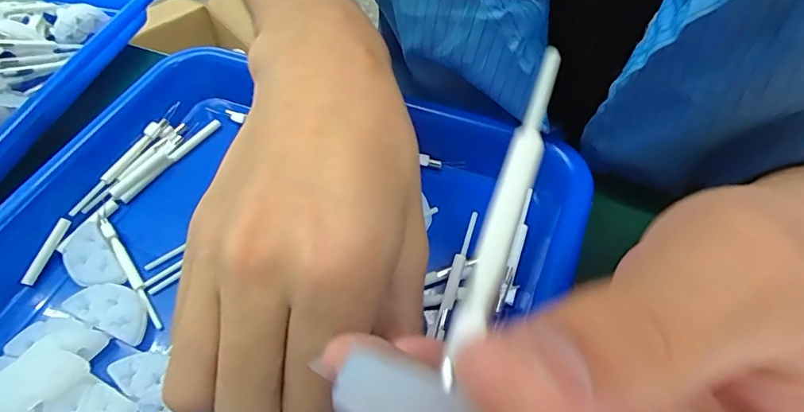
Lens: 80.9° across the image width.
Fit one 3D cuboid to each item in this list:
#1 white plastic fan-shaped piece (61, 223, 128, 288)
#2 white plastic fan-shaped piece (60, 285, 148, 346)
[{"bbox_3d":[-0.148,0.023,0.221,0.020,0.004,0.039,-31,59,-17],"label":"white plastic fan-shaped piece"},{"bbox_3d":[-0.127,0.044,0.206,0.035,0.004,0.019,18,59,15],"label":"white plastic fan-shaped piece"}]

